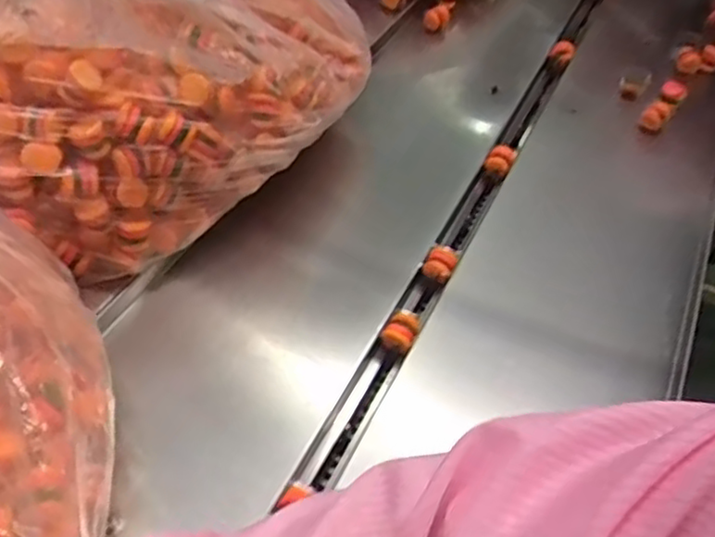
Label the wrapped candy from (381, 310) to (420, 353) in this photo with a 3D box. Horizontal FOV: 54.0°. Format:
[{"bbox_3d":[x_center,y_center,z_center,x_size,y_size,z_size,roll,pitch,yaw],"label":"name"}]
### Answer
[{"bbox_3d":[0.043,0.062,0.693,0.032,0.030,0.031,14,46,10],"label":"wrapped candy"}]

